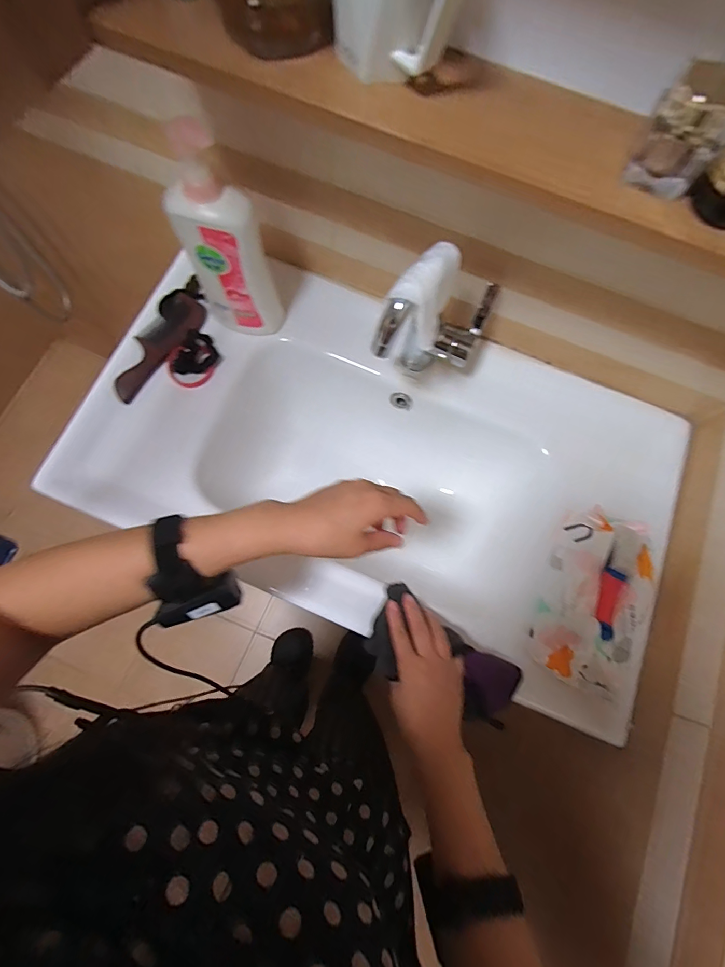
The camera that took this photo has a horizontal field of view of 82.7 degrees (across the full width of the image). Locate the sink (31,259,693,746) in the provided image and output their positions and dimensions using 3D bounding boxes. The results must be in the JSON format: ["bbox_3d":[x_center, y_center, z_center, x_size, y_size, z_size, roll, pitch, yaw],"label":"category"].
[{"bbox_3d":[0.033,-0.023,0.672,0.808,0.262,0.448,23,76,3],"label":"sink"}]

